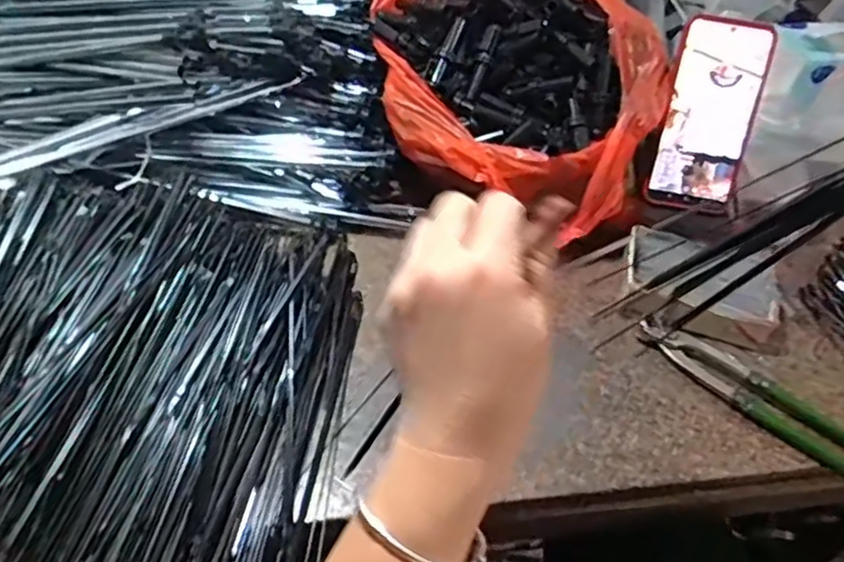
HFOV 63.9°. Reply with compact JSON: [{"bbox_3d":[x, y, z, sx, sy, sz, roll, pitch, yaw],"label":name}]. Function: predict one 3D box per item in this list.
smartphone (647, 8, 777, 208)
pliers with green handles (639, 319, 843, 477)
[{"bbox_3d":[0.251,-0.145,0.592,0.074,0.157,0.010,13,20,9],"label":"smartphone"},{"bbox_3d":[0.270,0.088,0.550,0.189,0.022,0.046,33,54,24],"label":"pliers with green handles"}]

